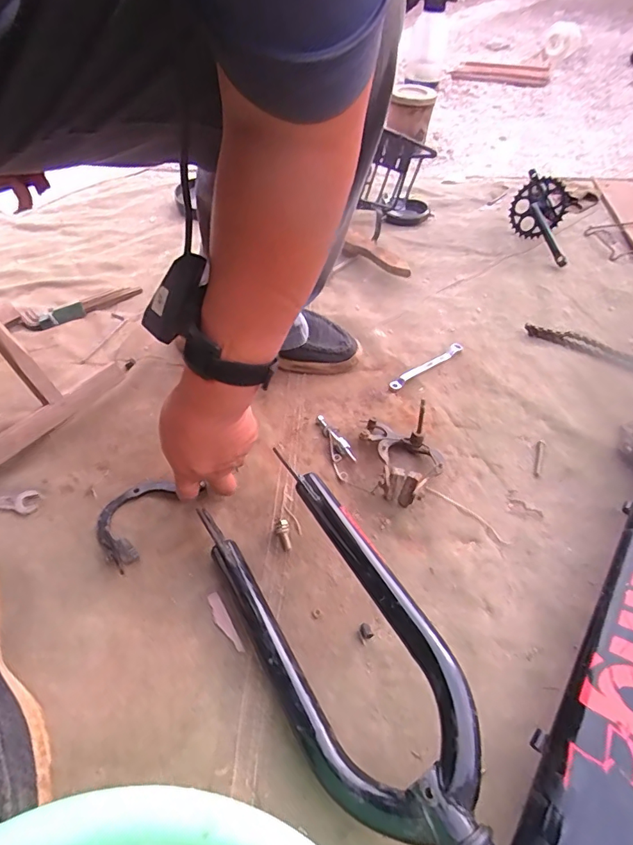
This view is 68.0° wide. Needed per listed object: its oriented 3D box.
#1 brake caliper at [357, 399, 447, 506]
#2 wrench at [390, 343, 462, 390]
[{"bbox_3d":[0.103,0.033,0.535,0.080,0.046,0.123,-9,49,-7],"label":"brake caliper"},{"bbox_3d":[0.157,-0.081,0.666,0.130,0.016,0.015,-29,54,-23],"label":"wrench"}]

